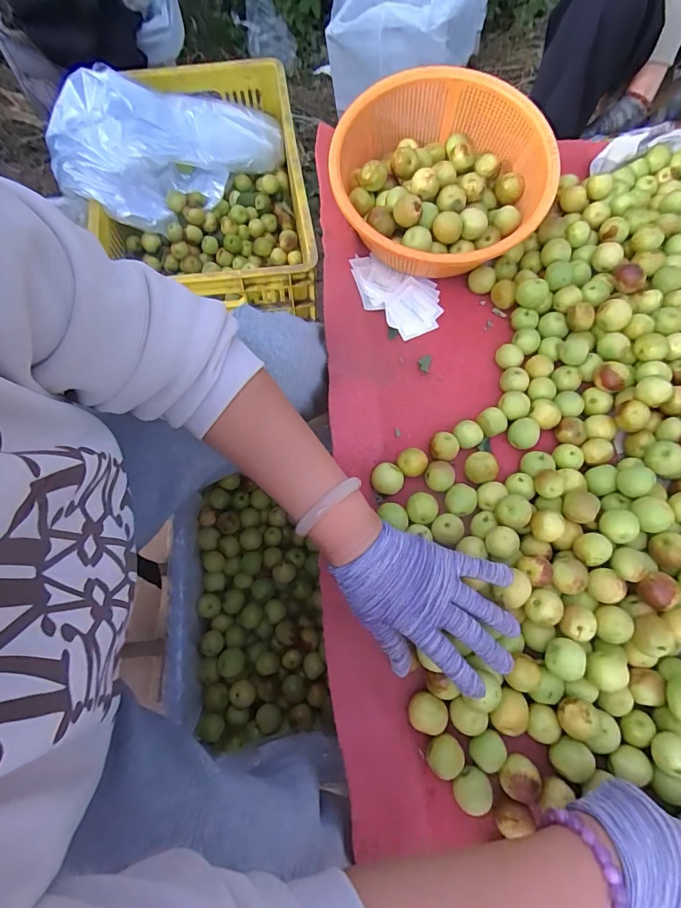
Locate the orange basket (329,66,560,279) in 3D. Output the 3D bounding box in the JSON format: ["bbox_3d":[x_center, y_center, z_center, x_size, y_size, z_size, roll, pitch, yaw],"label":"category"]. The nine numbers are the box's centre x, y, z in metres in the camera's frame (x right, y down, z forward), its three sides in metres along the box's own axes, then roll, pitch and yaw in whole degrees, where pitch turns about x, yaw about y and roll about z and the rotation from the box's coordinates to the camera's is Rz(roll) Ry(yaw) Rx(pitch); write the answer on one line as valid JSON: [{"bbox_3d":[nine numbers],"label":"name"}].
[{"bbox_3d":[0.128,-0.339,0.570,0.252,0.126,0.262,0,70,0],"label":"orange basket"}]

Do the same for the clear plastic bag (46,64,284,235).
[{"bbox_3d":[-0.312,-0.581,0.833,0.419,0.121,0.285,-18,71,-7],"label":"clear plastic bag"}]

